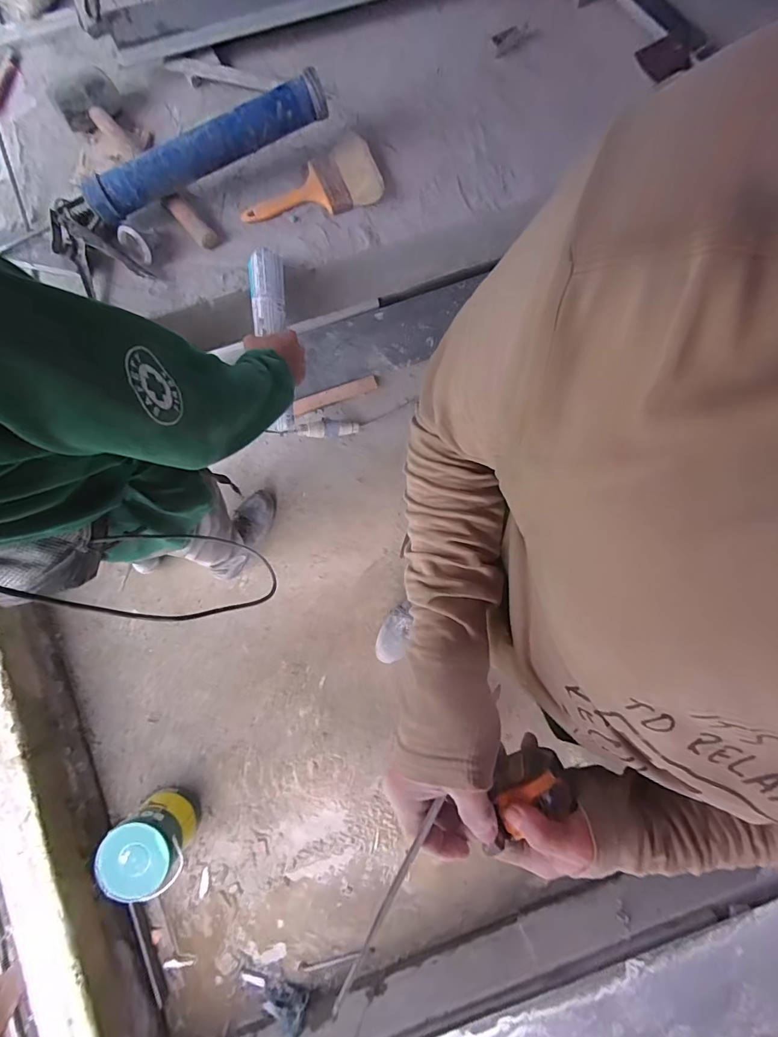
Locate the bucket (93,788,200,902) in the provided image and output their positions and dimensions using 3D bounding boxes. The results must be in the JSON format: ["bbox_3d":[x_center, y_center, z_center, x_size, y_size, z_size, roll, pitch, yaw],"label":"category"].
[{"bbox_3d":[-0.607,0.844,1.170,0.182,0.237,0.175,0,82,-1],"label":"bucket"}]

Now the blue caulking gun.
[{"bbox_3d":[-0.291,-0.490,0.642,0.429,0.117,0.140,-32,83,-5],"label":"blue caulking gun"}]

